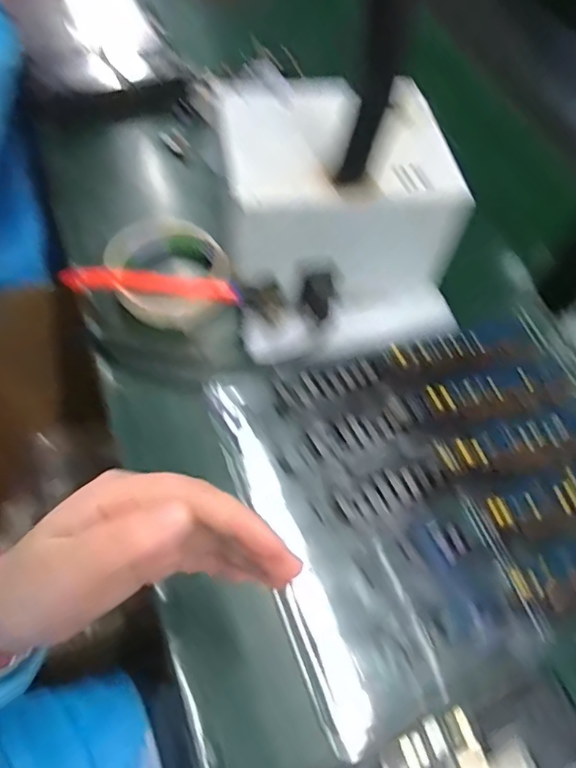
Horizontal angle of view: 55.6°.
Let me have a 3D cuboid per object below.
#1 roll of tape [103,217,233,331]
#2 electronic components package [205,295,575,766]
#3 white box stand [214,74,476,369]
[{"bbox_3d":[-0.094,-0.084,0.420,0.090,0.026,0.095,3,59,-4],"label":"roll of tape"},{"bbox_3d":[0.111,0.062,0.355,0.267,0.019,0.213,-16,62,-14],"label":"electronic components package"},{"bbox_3d":[0.036,-0.124,0.390,0.155,0.108,0.175,-8,60,-10],"label":"white box stand"}]

